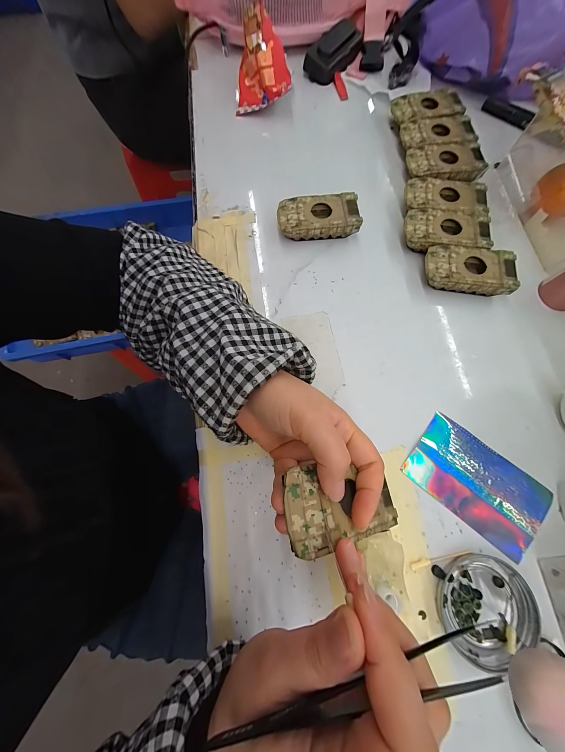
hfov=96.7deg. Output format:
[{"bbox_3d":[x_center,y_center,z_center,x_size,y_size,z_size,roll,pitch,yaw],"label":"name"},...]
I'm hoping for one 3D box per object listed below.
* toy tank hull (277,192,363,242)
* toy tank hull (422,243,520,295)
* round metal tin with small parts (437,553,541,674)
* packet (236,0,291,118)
[{"bbox_3d":[0.044,-0.194,0.312,0.096,0.027,0.049,-8,74,-2],"label":"toy tank hull"},{"bbox_3d":[0.213,-0.121,0.291,0.094,0.022,0.051,10,74,3],"label":"toy tank hull"},{"bbox_3d":[0.172,0.196,0.210,0.075,0.009,0.073,0,74,-1],"label":"round metal tin with small parts"},{"bbox_3d":[-0.030,-0.444,0.356,0.079,0.031,0.104,1,117,3],"label":"packet"}]

